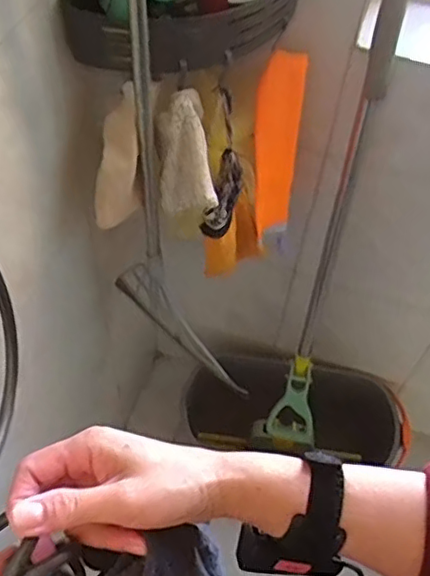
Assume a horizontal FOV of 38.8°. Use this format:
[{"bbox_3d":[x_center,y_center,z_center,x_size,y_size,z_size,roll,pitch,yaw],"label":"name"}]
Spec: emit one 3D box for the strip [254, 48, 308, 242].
[{"bbox_3d":[0.083,-0.186,0.818,0.058,0.259,0.019,-8,41,-10],"label":"strip"}]

